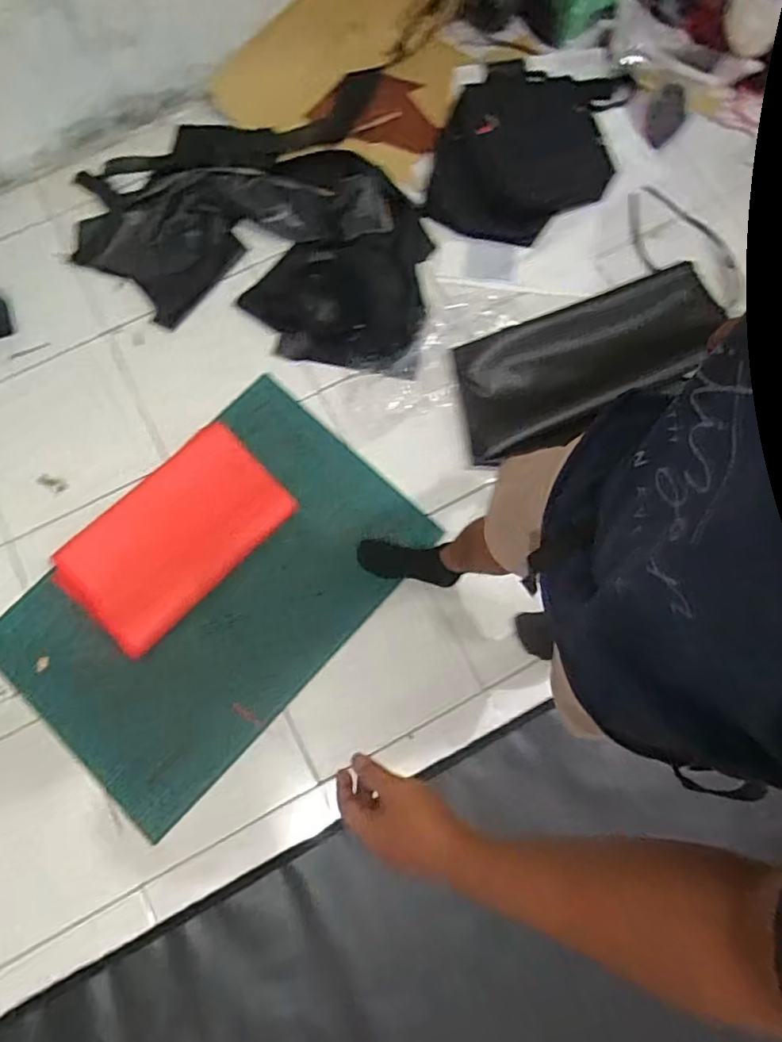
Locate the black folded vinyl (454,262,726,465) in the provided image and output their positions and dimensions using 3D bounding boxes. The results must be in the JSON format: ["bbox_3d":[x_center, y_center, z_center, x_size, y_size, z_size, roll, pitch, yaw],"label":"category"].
[{"bbox_3d":[0.483,-0.390,1.472,0.732,0.061,0.323,-25,78,-7],"label":"black folded vinyl"}]

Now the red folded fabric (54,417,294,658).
[{"bbox_3d":[-0.478,0.029,1.354,0.502,0.056,0.333,-44,81,-11],"label":"red folded fabric"}]

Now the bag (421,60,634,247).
[{"bbox_3d":[0.379,-1.034,1.643,0.463,0.044,0.595,14,76,2],"label":"bag"}]

